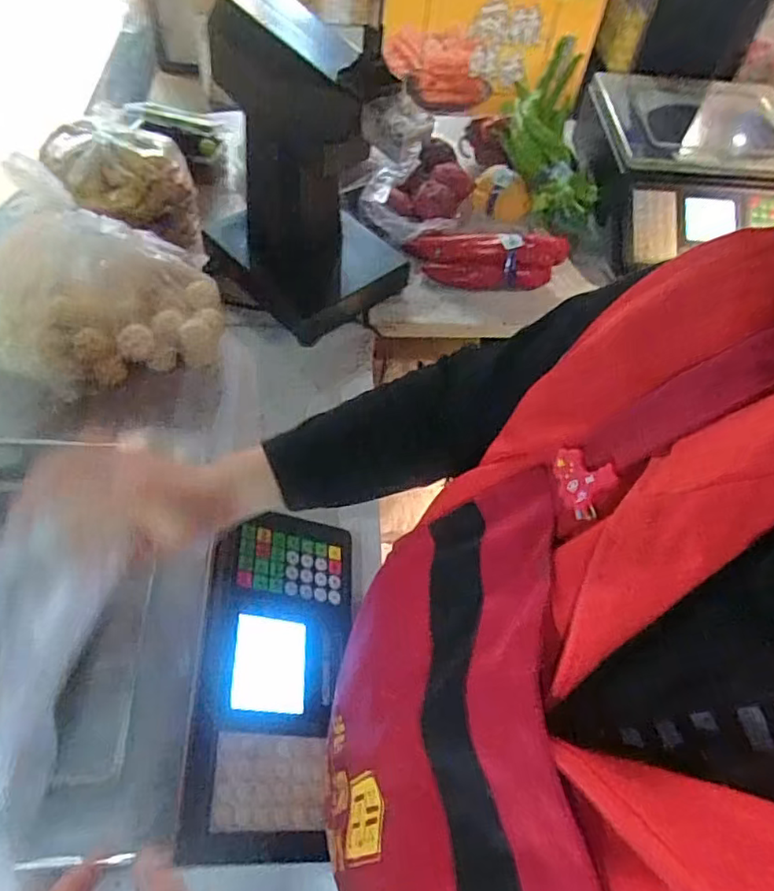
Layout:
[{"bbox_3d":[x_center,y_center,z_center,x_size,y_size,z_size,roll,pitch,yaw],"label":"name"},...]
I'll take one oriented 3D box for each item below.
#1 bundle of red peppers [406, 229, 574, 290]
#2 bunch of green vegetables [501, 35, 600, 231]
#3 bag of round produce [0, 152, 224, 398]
[{"bbox_3d":[0.160,-0.307,0.992,0.252,0.077,0.087,9,56,1],"label":"bundle of red peppers"},{"bbox_3d":[0.289,-0.569,1.120,0.129,0.083,0.343,-4,86,-8],"label":"bunch of green vegetables"},{"bbox_3d":[-0.394,-0.220,0.808,0.319,0.235,0.206,-13,58,-14],"label":"bag of round produce"}]

